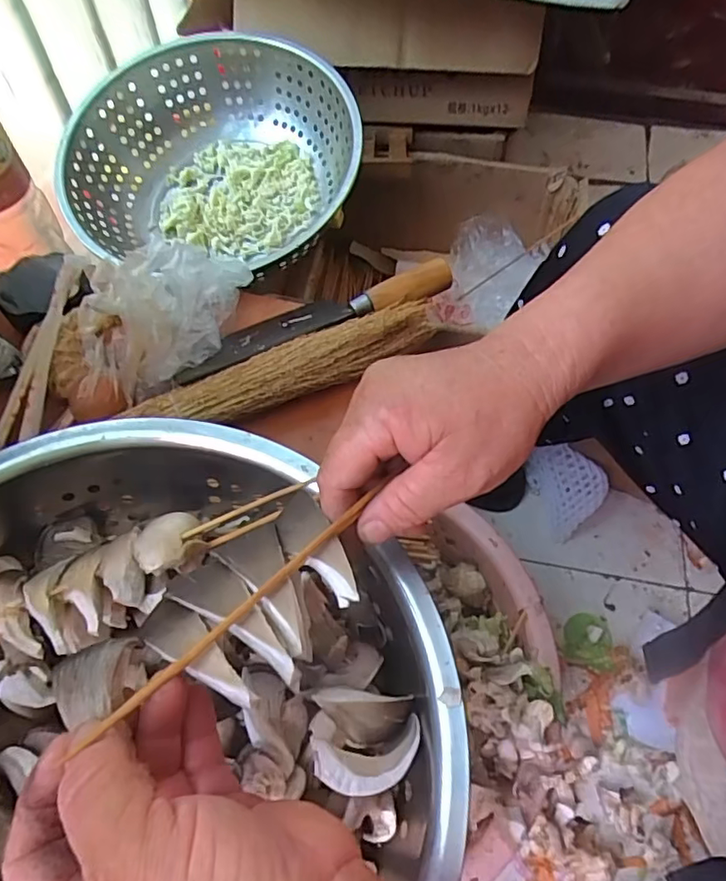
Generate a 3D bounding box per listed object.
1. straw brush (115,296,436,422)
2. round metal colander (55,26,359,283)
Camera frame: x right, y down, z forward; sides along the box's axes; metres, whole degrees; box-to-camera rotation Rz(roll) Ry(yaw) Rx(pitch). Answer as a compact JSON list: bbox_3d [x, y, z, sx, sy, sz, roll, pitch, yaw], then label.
[{"bbox_3d":[-0.059,-0.064,0.491,0.265,0.033,0.039,-24,61,-13],"label":"straw brush"},{"bbox_3d":[-0.173,-0.323,0.658,0.325,0.118,0.320,0,78,1],"label":"round metal colander"}]

